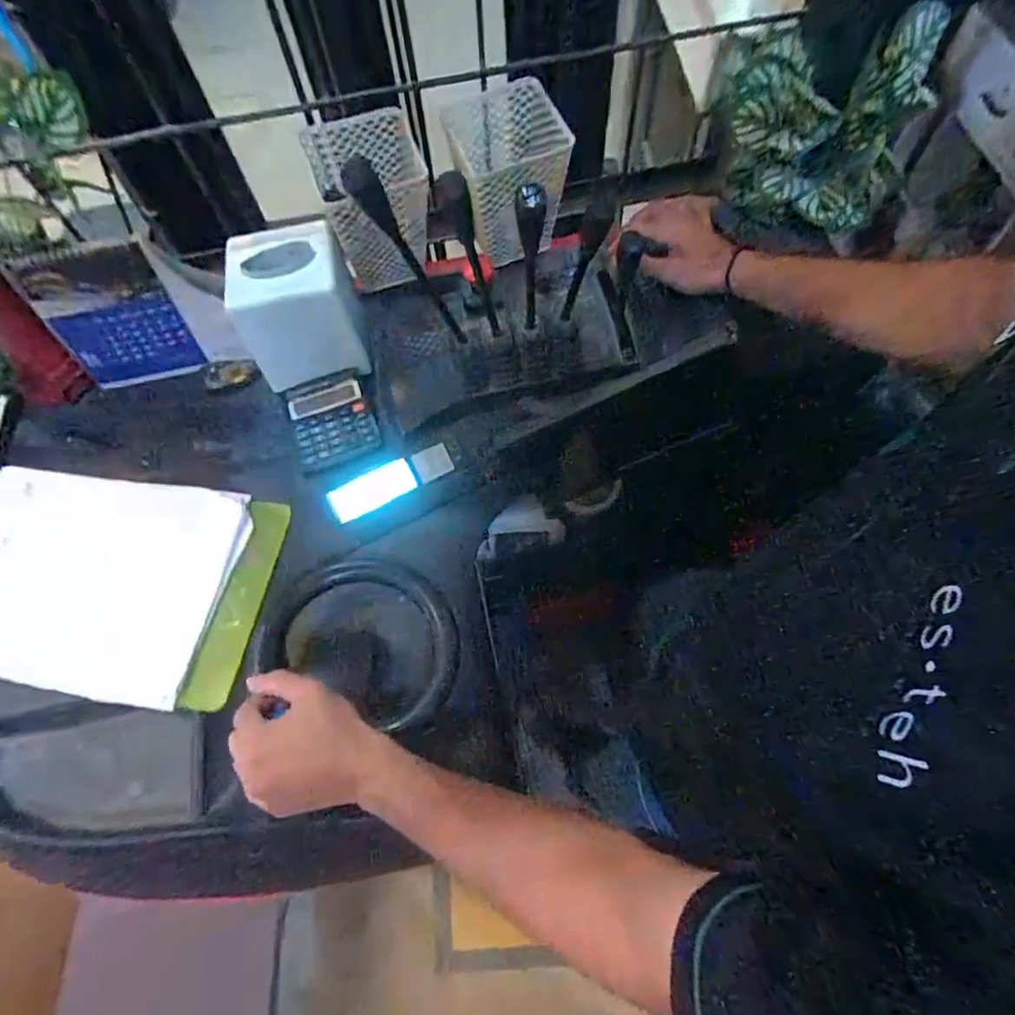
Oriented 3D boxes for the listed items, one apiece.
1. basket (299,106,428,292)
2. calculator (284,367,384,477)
[{"bbox_3d":[-0.148,-0.351,0.650,0.118,0.142,0.115,-19,72,-5],"label":"basket"},{"bbox_3d":[-0.211,-0.106,0.665,0.093,0.013,0.119,-20,72,-6],"label":"calculator"}]

